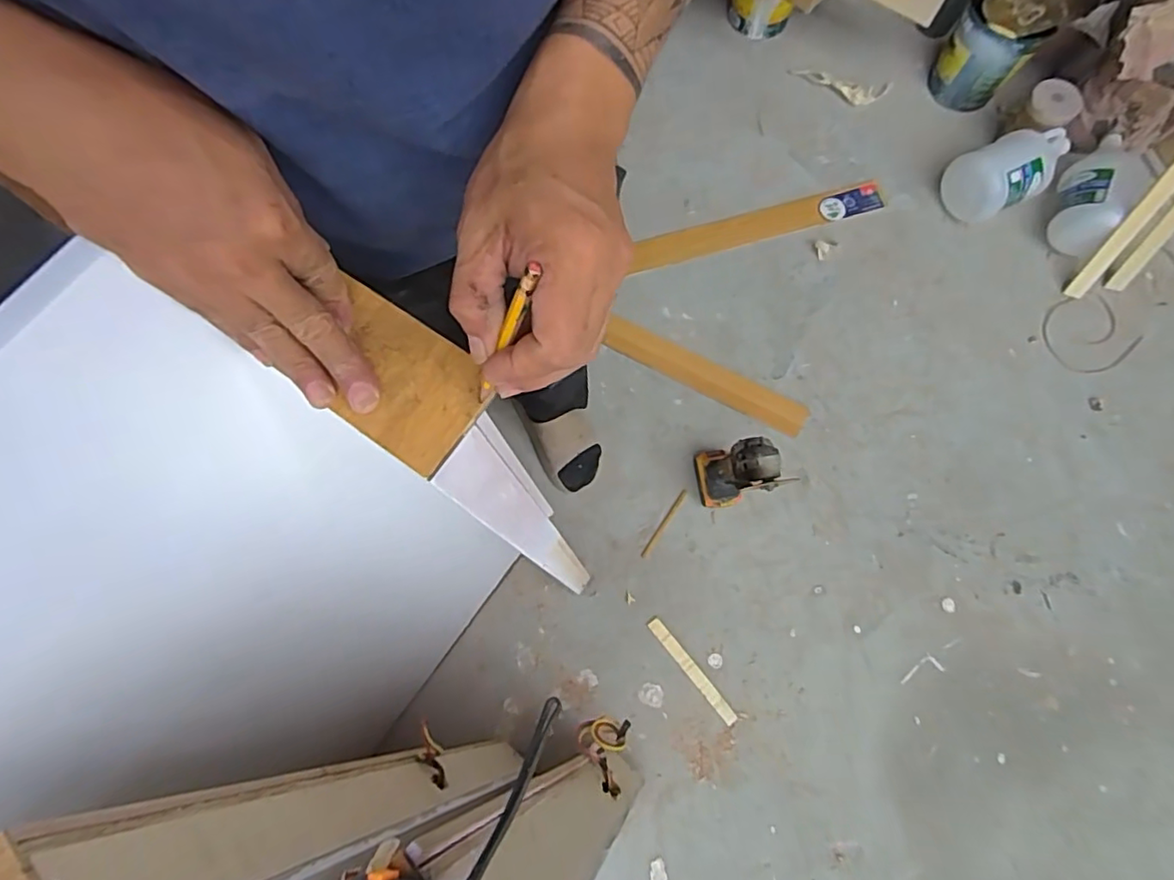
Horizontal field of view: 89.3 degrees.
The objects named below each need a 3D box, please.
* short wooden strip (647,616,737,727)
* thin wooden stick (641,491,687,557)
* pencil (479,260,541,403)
[{"bbox_3d":[0.202,0.444,1.147,0.026,0.008,0.236,-38,78,-9],"label":"short wooden strip"},{"bbox_3d":[0.161,0.173,1.230,0.013,0.008,0.164,34,77,9],"label":"thin wooden stick"},{"bbox_3d":[-0.042,-0.049,0.299,0.008,0.092,0.005,46,49,11],"label":"pencil"}]

